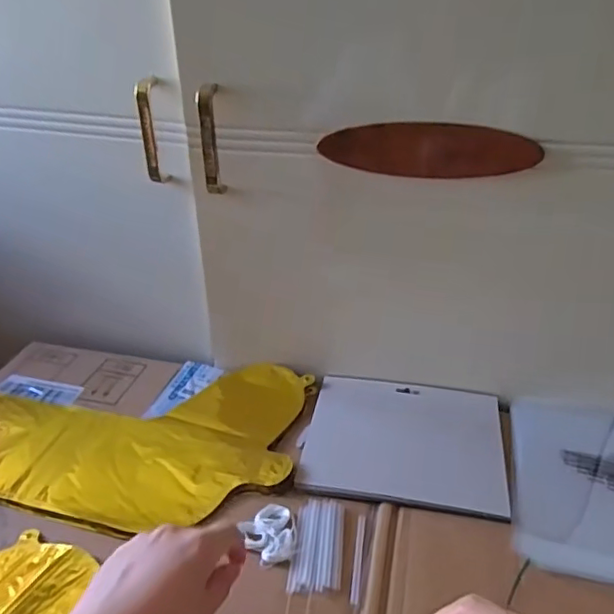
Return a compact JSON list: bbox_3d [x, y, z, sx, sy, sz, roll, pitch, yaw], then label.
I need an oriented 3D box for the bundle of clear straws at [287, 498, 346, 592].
[{"bbox_3d":[0.010,0.195,0.481,0.040,0.004,0.084,4,33,5],"label":"bundle of clear straws"}]

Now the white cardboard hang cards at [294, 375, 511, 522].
[{"bbox_3d":[0.097,0.130,0.575,0.186,0.008,0.161,7,33,9],"label":"white cardboard hang cards"}]

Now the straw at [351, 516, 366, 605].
[{"bbox_3d":[0.042,0.202,0.472,0.006,0.004,0.081,6,33,8],"label":"straw"}]

